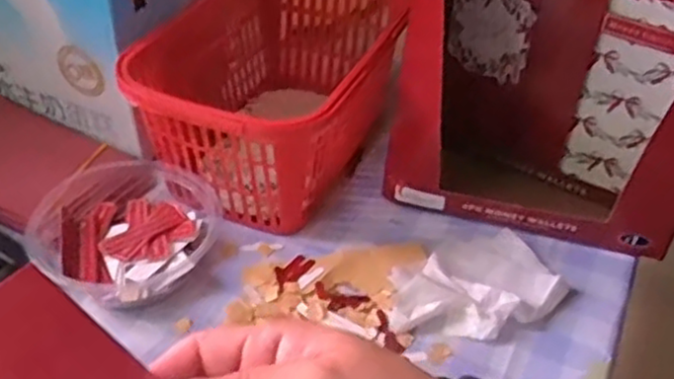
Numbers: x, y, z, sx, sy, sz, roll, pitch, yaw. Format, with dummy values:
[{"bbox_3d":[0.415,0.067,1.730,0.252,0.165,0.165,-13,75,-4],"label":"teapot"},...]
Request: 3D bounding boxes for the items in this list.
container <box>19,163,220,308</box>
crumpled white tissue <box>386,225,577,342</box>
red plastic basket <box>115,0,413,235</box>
[{"bbox_3d":[-0.139,0.025,0.472,0.104,0.032,0.113,2,41,-1],"label":"container"},{"bbox_3d":[0.088,0.065,0.460,0.115,0.018,0.076,-25,48,-29],"label":"crumpled white tissue"},{"bbox_3d":[-0.044,-0.072,0.529,0.149,0.106,0.221,16,42,15],"label":"red plastic basket"}]

